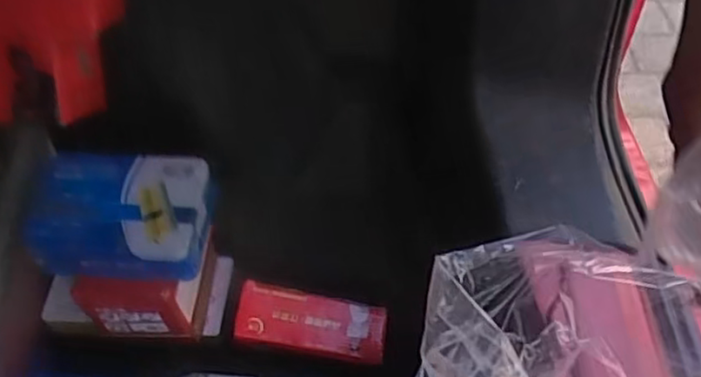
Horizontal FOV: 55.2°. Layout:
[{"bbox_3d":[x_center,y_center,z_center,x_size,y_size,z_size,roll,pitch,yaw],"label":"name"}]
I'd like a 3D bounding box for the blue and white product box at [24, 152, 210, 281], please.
[{"bbox_3d":[-0.202,0.021,0.592,0.151,0.050,0.104,2,52,-2],"label":"blue and white product box"}]

